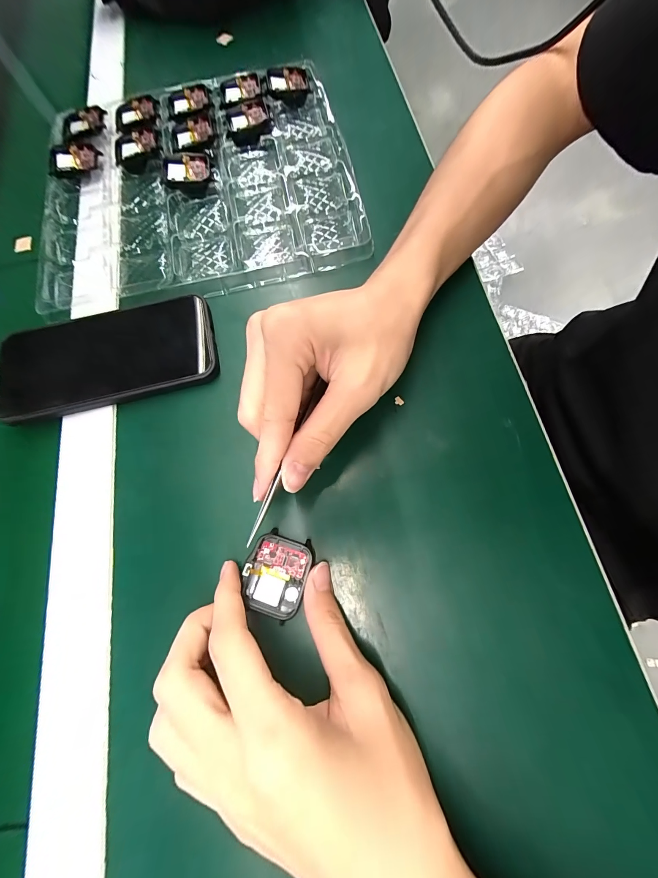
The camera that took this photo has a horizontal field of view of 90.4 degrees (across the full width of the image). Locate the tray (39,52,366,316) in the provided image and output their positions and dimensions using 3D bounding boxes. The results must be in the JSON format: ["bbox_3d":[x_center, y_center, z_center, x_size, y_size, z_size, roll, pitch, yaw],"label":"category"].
[{"bbox_3d":[-0.127,-0.244,0.308,0.279,0.023,0.266,-14,72,0],"label":"tray"}]

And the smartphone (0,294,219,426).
[{"bbox_3d":[-0.168,-0.064,0.250,0.157,0.009,0.080,-14,72,-4],"label":"smartphone"}]

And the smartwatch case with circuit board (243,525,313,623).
[{"bbox_3d":[-0.032,0.081,0.197,0.037,0.008,0.046,17,73,6],"label":"smartwatch case with circuit board"}]

